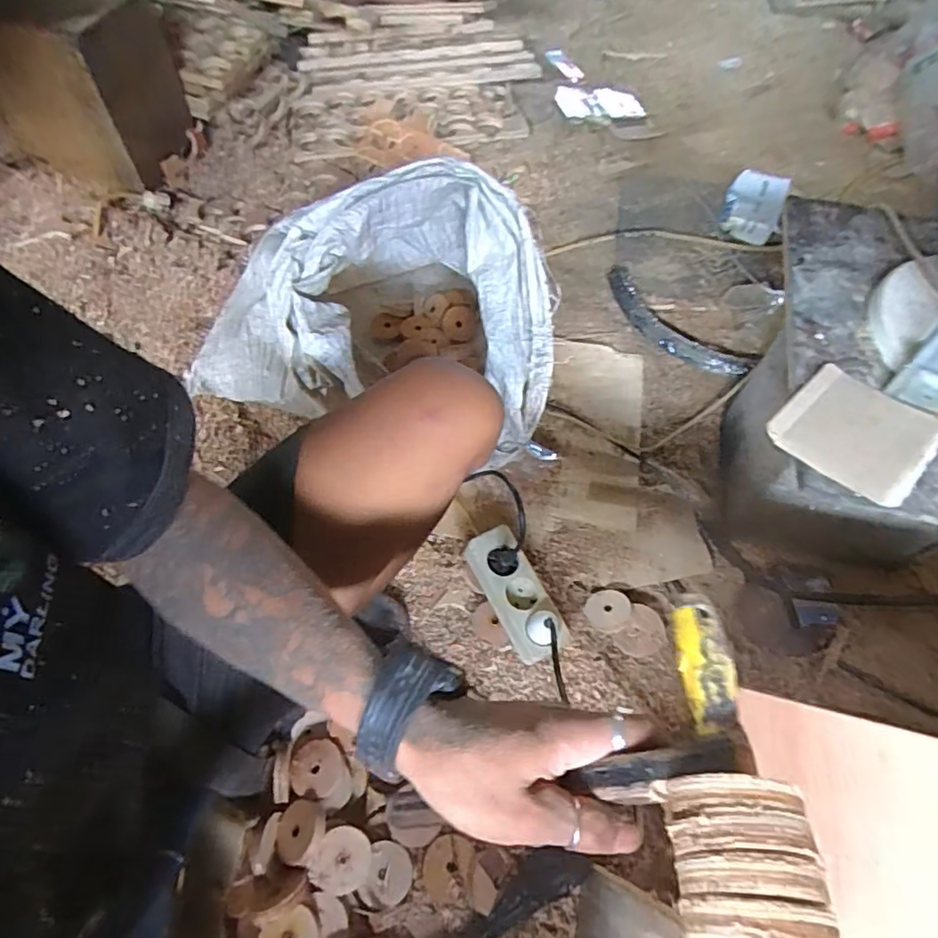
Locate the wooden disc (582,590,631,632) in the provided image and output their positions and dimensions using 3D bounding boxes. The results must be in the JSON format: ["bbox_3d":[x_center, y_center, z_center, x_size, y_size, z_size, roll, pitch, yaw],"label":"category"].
[{"bbox_3d":[0.165,0.168,0.694,0.054,0.007,0.050,-6,52,8],"label":"wooden disc"}]

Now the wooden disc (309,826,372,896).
[{"bbox_3d":[-0.119,0.368,0.544,0.049,0.006,0.055,25,66,5],"label":"wooden disc"}]

